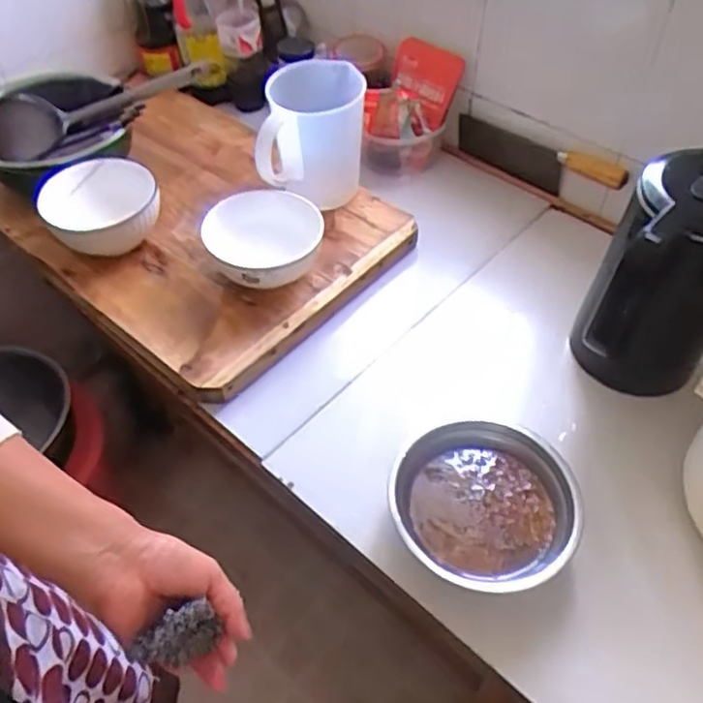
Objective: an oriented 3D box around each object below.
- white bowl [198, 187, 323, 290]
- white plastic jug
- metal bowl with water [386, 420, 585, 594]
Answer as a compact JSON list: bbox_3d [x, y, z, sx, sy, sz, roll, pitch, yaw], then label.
[{"bbox_3d":[-0.110,-0.139,0.839,0.138,0.068,0.164,-22,53,-16],"label":"white bowl"},{"bbox_3d":[-0.054,-0.279,0.887,0.138,0.175,0.127,-2,50,-1],"label":"white plastic jug"},{"bbox_3d":[0.129,0.160,0.664,0.180,0.074,0.176,-1,50,1],"label":"metal bowl with water"}]

